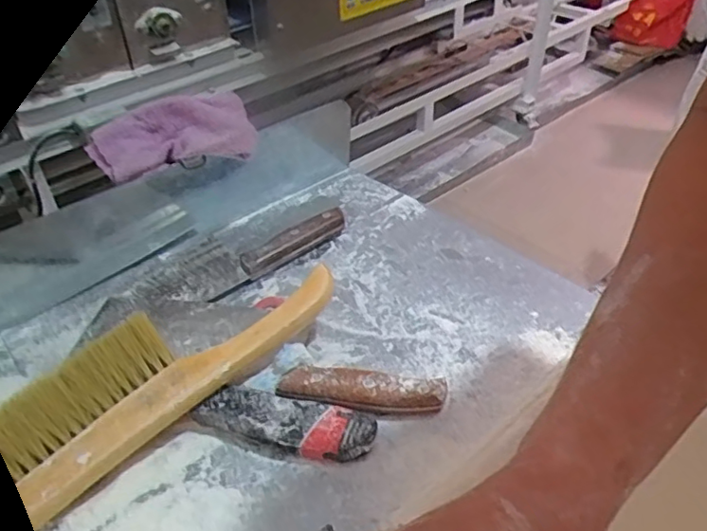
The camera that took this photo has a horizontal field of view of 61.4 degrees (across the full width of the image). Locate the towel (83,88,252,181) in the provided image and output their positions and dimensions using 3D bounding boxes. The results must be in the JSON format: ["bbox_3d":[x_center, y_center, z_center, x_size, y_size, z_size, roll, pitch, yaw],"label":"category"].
[{"bbox_3d":[-0.170,-0.124,0.572,0.150,0.025,0.075,-23,75,-18],"label":"towel"}]

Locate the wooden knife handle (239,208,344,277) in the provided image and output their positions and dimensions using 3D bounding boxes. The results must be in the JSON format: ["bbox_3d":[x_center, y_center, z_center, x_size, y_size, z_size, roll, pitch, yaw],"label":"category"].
[{"bbox_3d":[-0.061,-0.022,0.591,0.118,0.025,0.027,-31,48,-31],"label":"wooden knife handle"}]

